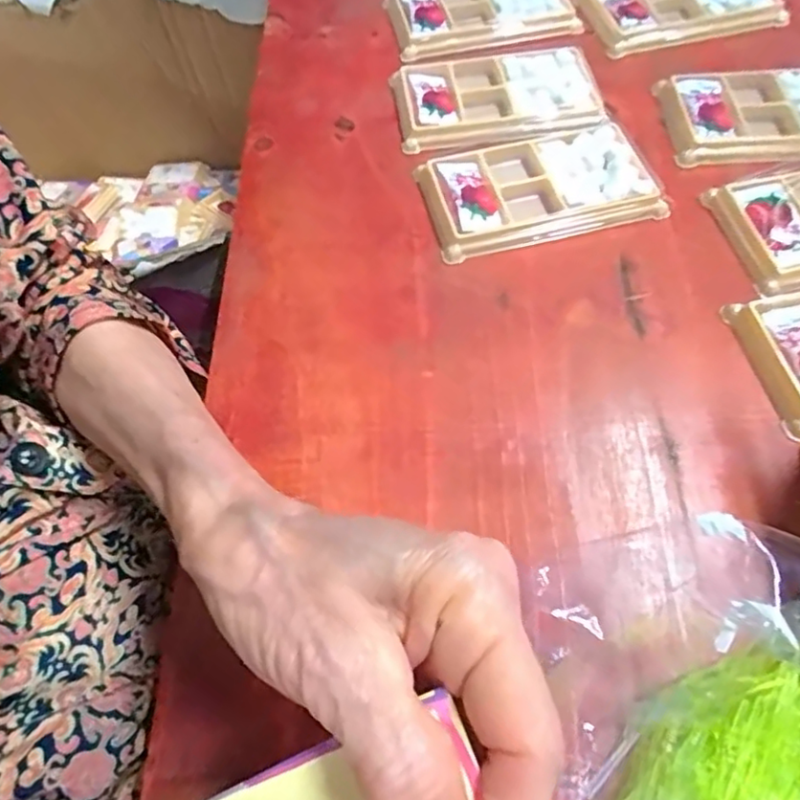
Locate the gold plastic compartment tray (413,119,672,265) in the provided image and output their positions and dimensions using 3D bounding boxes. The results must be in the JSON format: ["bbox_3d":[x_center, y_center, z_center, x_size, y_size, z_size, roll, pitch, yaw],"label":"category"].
[{"bbox_3d":[0.083,-0.132,0.365,0.135,0.014,0.082,-13,62,-4],"label":"gold plastic compartment tray"}]

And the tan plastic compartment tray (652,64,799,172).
[{"bbox_3d":[0.244,-0.185,0.382,0.137,0.008,0.089,-3,62,2],"label":"tan plastic compartment tray"}]

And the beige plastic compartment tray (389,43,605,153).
[{"bbox_3d":[0.062,-0.211,0.408,0.131,0.014,0.092,-9,62,-2],"label":"beige plastic compartment tray"}]

